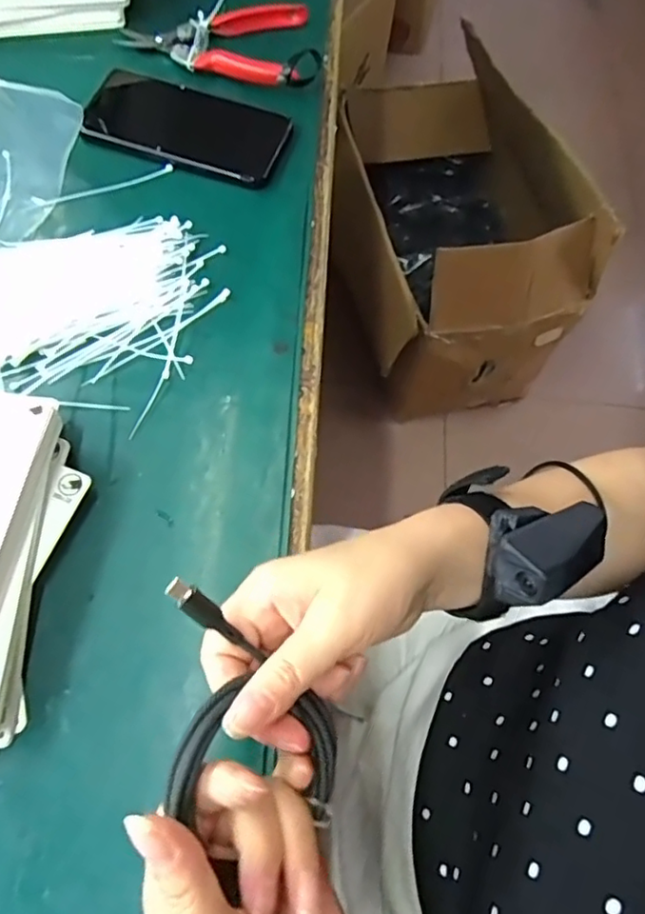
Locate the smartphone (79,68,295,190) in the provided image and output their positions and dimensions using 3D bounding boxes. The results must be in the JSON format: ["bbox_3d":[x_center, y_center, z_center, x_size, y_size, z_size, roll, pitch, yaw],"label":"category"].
[{"bbox_3d":[-0.107,-0.262,0.476,0.154,0.014,0.081,18,68,6],"label":"smartphone"}]

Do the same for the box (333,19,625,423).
[{"bbox_3d":[0.245,-0.445,1.158,0.350,0.393,0.612,-10,68,-7],"label":"box"}]

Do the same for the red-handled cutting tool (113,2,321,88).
[{"bbox_3d":[-0.081,-0.364,0.516,0.171,0.020,0.093,16,68,5],"label":"red-handled cutting tool"}]

